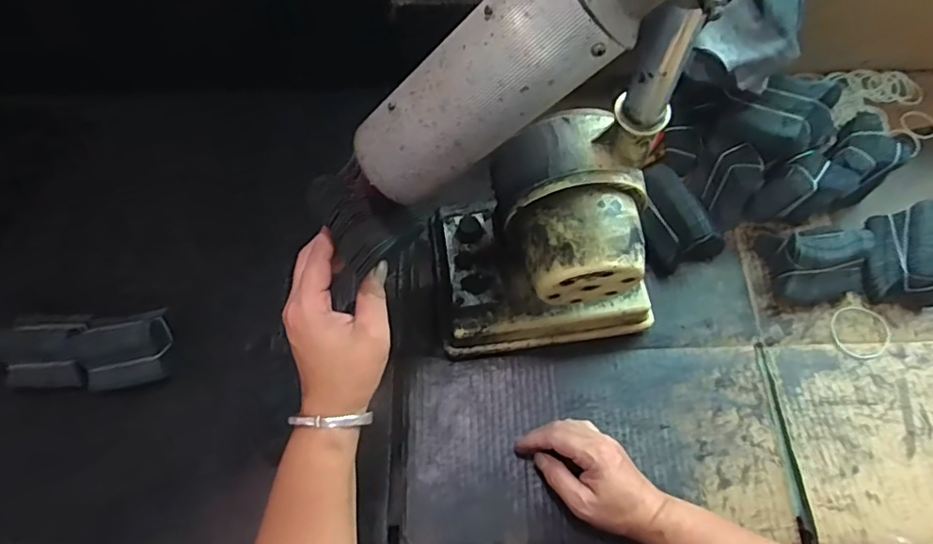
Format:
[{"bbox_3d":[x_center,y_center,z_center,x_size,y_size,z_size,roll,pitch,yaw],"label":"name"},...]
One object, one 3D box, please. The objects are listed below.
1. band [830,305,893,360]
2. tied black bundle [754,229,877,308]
[{"bbox_3d":[0.424,0.065,0.587,0.062,0.004,0.058,0,72,-1],"label":"band"},{"bbox_3d":[0.376,-0.016,0.584,0.090,0.062,0.085,-5,66,-1],"label":"tied black bundle"}]

